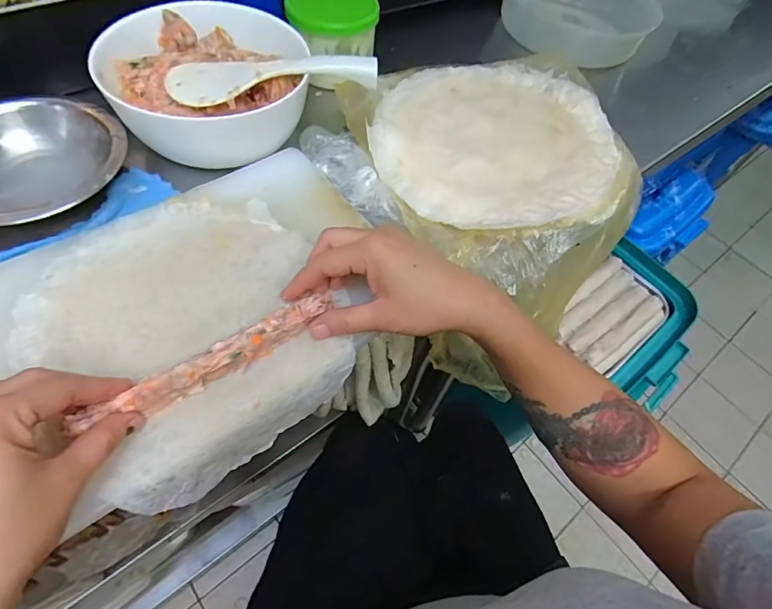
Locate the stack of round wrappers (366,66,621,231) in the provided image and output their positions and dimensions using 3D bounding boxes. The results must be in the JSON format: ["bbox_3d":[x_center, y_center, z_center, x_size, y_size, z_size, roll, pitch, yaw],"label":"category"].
[{"bbox_3d":[0.115,-0.172,0.452,0.235,0.018,0.251,26,59,12],"label":"stack of round wrappers"}]

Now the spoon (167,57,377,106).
[{"bbox_3d":[-0.104,-0.212,0.401,0.190,0.033,0.053,1,57,-6],"label":"spoon"}]

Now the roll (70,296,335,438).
[{"bbox_3d":[-0.112,0.038,0.297,0.173,0.025,0.016,-29,64,-25],"label":"roll"}]

